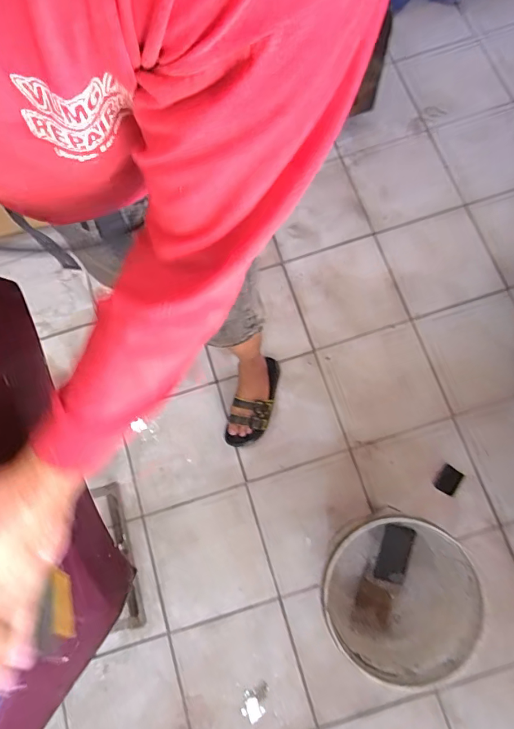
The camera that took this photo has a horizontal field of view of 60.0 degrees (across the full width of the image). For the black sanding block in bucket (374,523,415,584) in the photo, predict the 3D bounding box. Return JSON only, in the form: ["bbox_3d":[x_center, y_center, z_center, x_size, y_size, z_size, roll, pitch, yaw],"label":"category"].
[{"bbox_3d":[0.312,0.431,1.015,0.065,0.025,0.122,15,77,8],"label":"black sanding block in bucket"}]

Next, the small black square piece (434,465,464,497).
[{"bbox_3d":[0.510,0.309,1.187,0.055,0.012,0.072,29,79,11],"label":"small black square piece"}]

